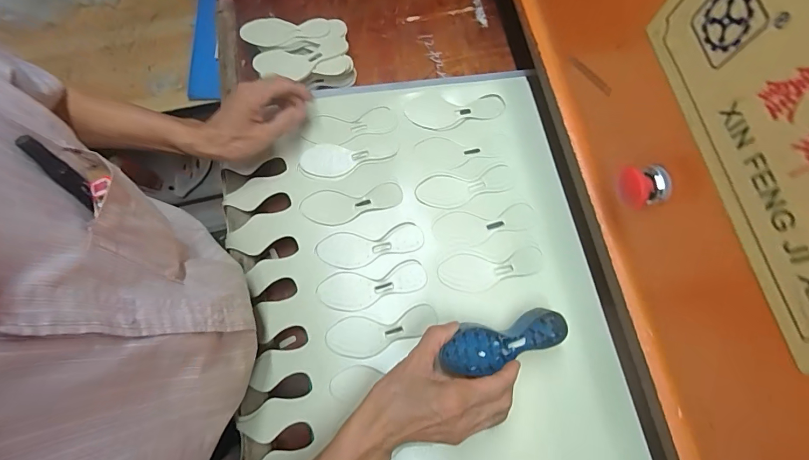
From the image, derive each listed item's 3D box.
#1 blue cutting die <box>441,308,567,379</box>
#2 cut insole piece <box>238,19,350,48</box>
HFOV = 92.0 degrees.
[{"bbox_3d":[0.103,0.115,0.408,0.131,0.019,0.049,-15,75,-4],"label":"blue cutting die"},{"bbox_3d":[-0.171,-0.305,0.601,0.155,0.006,0.047,-6,78,-4],"label":"cut insole piece"}]

